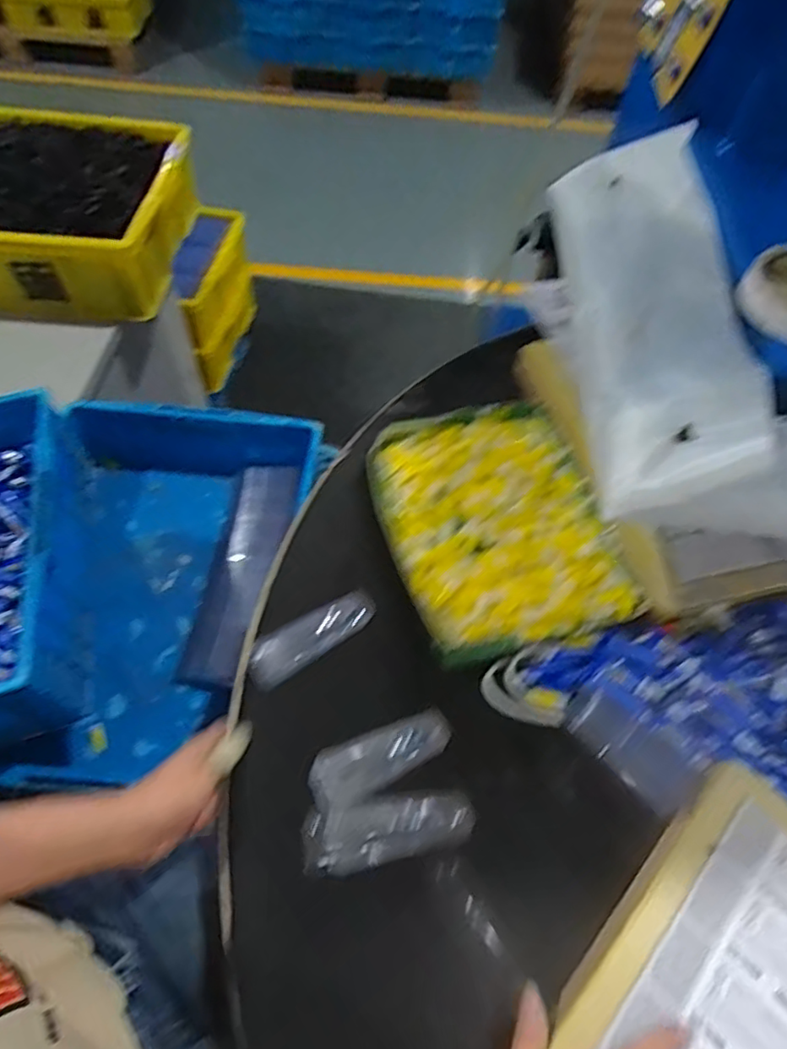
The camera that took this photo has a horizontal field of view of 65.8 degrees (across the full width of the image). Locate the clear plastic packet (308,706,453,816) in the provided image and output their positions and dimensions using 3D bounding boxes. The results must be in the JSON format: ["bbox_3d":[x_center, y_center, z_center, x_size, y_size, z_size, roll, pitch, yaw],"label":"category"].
[{"bbox_3d":[-0.008,0.183,0.481,0.118,0.013,0.045,-22,62,-18],"label":"clear plastic packet"}]

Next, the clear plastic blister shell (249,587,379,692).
[{"bbox_3d":[-0.070,0.096,0.533,0.122,0.010,0.040,-30,64,-22],"label":"clear plastic blister shell"}]

